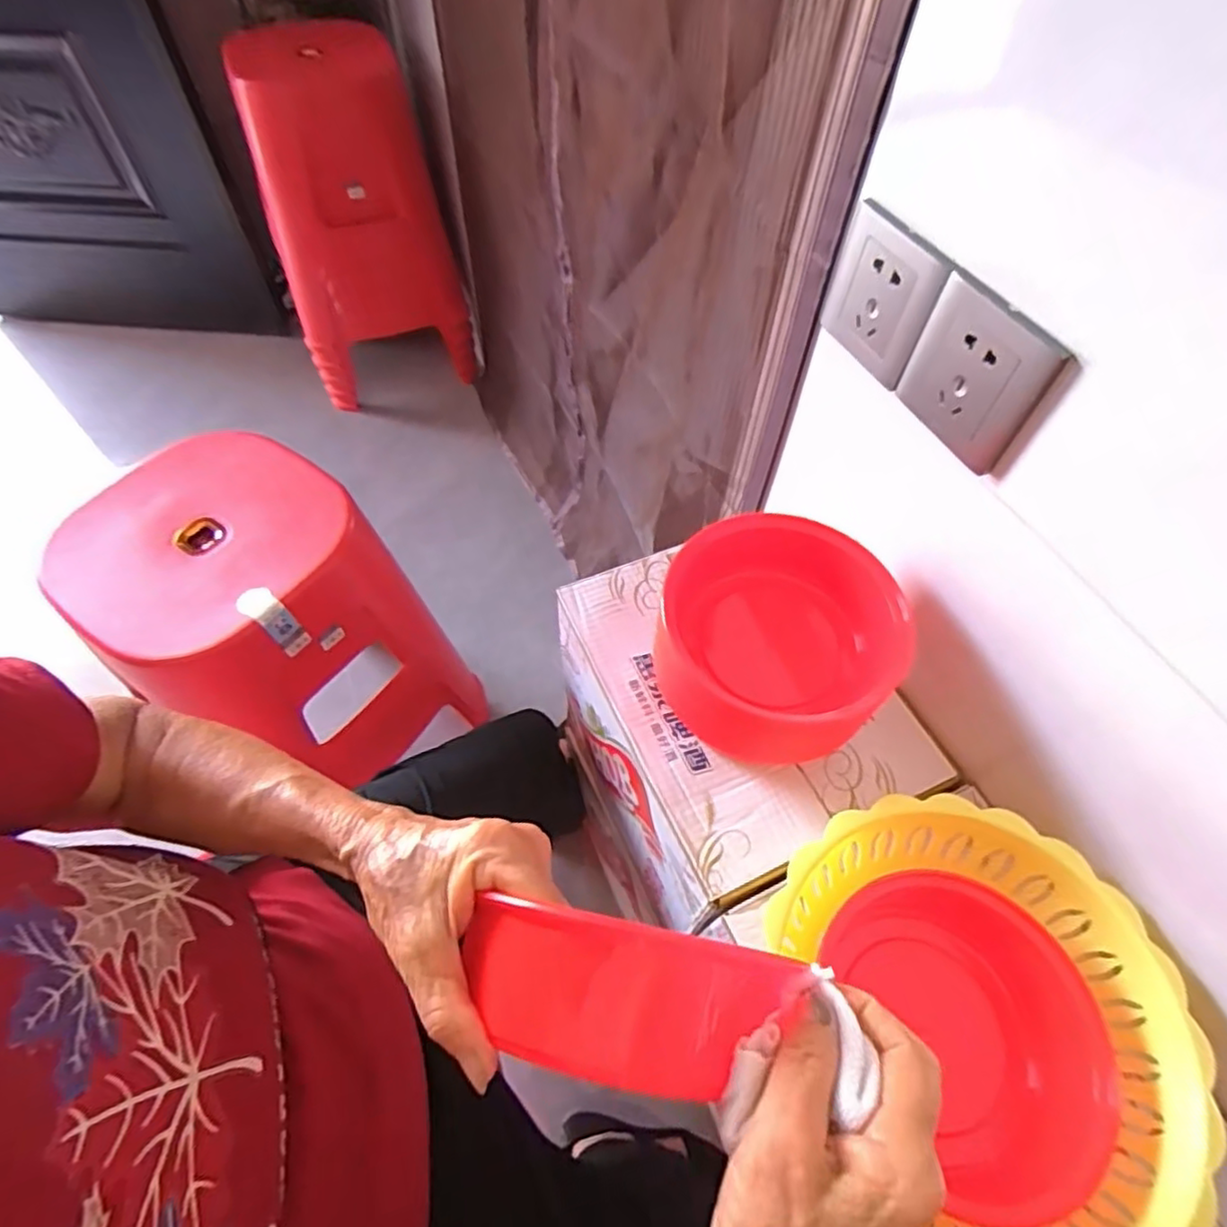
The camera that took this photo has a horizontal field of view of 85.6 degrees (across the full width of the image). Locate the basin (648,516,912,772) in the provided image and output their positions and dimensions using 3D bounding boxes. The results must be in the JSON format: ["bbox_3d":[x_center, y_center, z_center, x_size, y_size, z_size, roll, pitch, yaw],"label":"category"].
[{"bbox_3d":[0.117,0.026,0.508,0.156,0.108,0.167,1,58,-2],"label":"basin"}]

